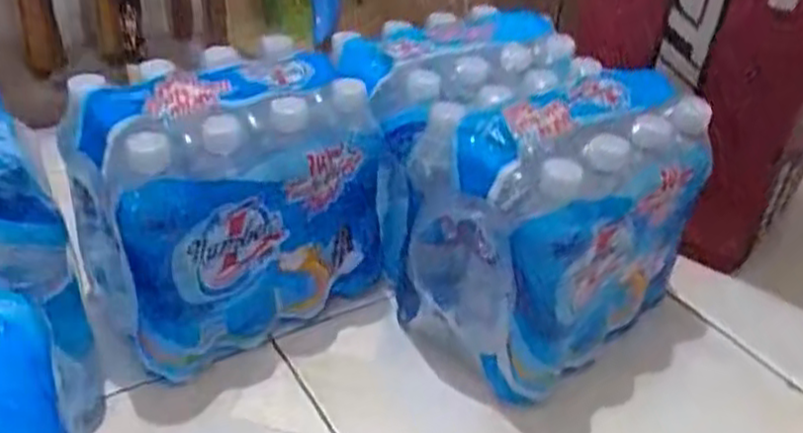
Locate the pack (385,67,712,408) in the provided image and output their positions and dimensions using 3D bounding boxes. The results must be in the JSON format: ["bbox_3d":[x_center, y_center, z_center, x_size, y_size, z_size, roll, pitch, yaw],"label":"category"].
[{"bbox_3d":[0.132,-0.003,0.701,0.238,0.222,0.203,-22,41,-32],"label":"pack"}]

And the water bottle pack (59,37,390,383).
[{"bbox_3d":[-0.162,-0.017,0.691,0.245,0.224,0.179,-24,43,-35],"label":"water bottle pack"}]

